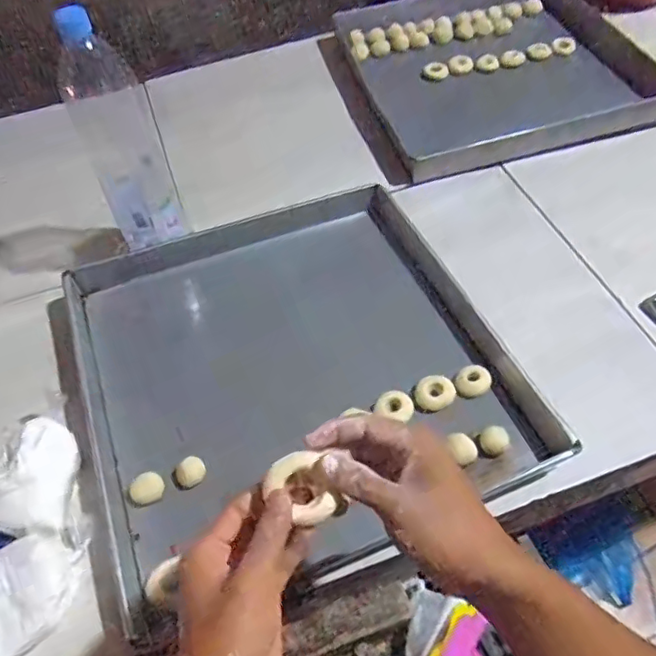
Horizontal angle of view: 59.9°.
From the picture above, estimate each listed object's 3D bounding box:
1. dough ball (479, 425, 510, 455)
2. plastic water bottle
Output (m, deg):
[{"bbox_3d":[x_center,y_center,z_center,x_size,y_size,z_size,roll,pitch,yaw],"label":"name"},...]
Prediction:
[{"bbox_3d":[0.175,0.121,0.603,0.028,0.026,0.026,-3,54,4],"label":"dough ball"},{"bbox_3d":[-0.246,-0.221,0.667,0.089,0.264,0.083,-18,54,-7],"label":"plastic water bottle"}]

